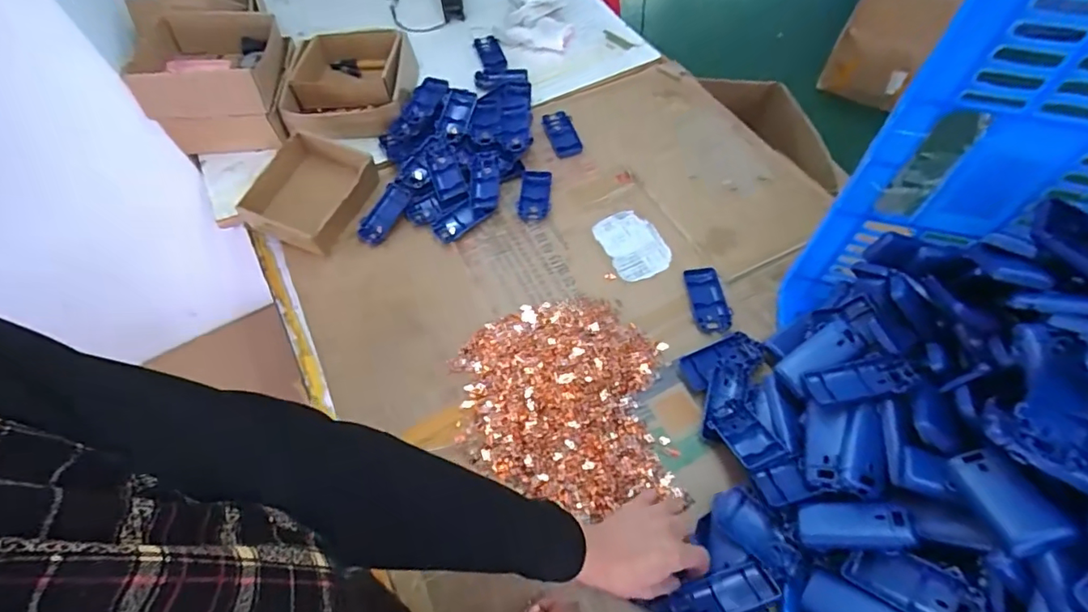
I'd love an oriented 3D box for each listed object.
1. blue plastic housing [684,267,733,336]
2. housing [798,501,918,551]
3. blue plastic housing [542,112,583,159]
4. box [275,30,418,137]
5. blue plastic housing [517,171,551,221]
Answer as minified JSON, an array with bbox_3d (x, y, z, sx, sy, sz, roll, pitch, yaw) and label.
[{"bbox_3d":[0.216,-0.007,0.692,0.049,0.008,0.096,-9,60,-2],"label":"blue plastic housing"},{"bbox_3d":[0.278,0.197,0.471,0.087,0.016,0.039,-15,57,26],"label":"housing"},{"bbox_3d":[0.029,-0.284,0.862,0.045,0.009,0.097,-14,60,-5],"label":"blue plastic housing"},{"bbox_3d":[-0.318,-0.364,0.868,0.202,0.062,0.226,-10,60,-3],"label":"box"},{"bbox_3d":[-0.012,-0.169,0.793,0.046,0.011,0.085,5,60,6],"label":"blue plastic housing"}]

